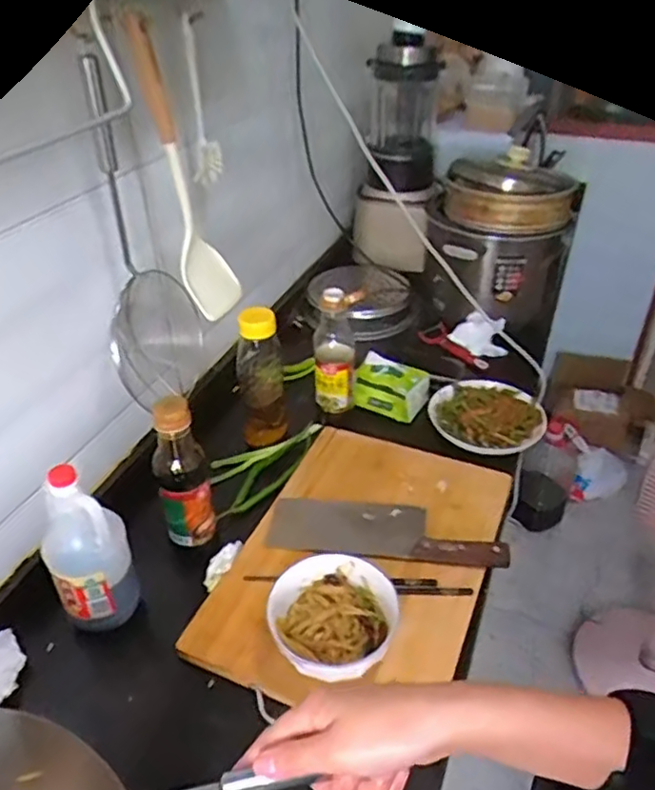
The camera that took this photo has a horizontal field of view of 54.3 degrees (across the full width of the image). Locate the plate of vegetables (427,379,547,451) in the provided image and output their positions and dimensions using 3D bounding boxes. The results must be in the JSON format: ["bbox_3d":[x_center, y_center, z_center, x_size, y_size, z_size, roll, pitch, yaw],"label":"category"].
[{"bbox_3d":[0.248,0.028,0.997,0.170,0.039,0.131,8,36,12],"label":"plate of vegetables"}]

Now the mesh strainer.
[{"bbox_3d":[-0.227,-0.183,0.796,0.105,0.411,0.165,-7,36,-8],"label":"mesh strainer"}]

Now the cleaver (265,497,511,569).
[{"bbox_3d":[0.075,0.170,0.821,0.296,0.020,0.094,5,36,7],"label":"cleaver"}]

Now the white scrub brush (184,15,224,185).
[{"bbox_3d":[-0.160,-0.370,0.815,0.037,0.197,0.030,-7,36,-8],"label":"white scrub brush"}]

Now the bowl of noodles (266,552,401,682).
[{"bbox_3d":[0.006,0.242,0.688,0.134,0.065,0.127,0,35,0],"label":"bowl of noodles"}]

